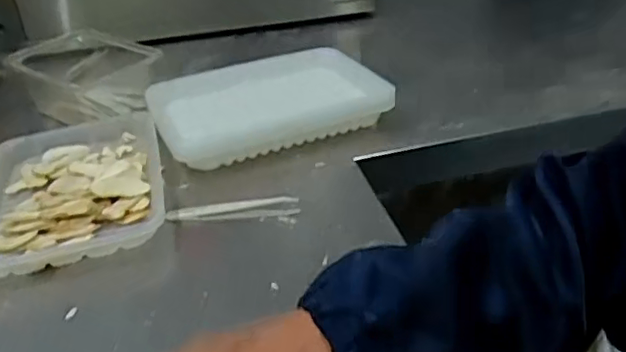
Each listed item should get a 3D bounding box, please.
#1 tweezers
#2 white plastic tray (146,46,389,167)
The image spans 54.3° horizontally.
[{"bbox_3d":[-0.069,0.028,0.525,0.113,0.015,0.015,-3,33,5],"label":"tweezers"},{"bbox_3d":[-0.049,-0.084,0.672,0.245,0.034,0.159,-15,34,-13],"label":"white plastic tray"}]

